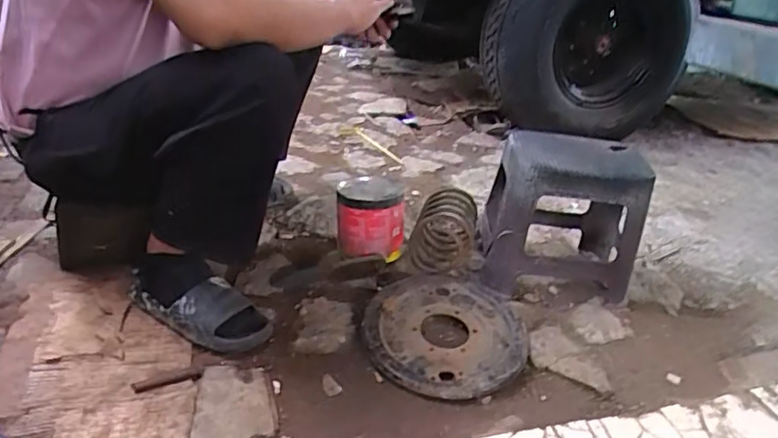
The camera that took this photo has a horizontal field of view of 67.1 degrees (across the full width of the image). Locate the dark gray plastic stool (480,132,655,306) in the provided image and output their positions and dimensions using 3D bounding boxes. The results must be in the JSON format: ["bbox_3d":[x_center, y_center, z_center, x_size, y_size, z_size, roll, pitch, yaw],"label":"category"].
[{"bbox_3d":[0.377,-0.015,1.288,0.311,0.322,0.267,4,28,1],"label":"dark gray plastic stool"}]

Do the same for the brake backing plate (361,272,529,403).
[{"bbox_3d":[0.100,0.211,1.119,0.300,0.048,0.325,-3,29,-12],"label":"brake backing plate"}]

